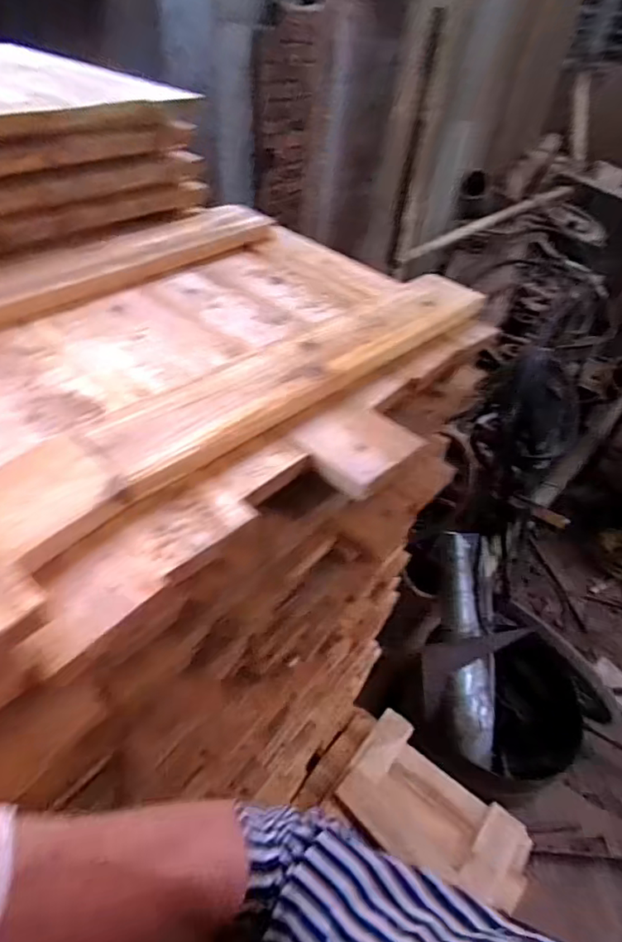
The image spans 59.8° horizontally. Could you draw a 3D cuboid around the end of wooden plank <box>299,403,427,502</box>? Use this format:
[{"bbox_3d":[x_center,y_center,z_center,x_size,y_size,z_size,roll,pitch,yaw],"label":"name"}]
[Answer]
[{"bbox_3d":[0.039,-0.023,0.461,0.085,0.014,0.085,-30,54,-32],"label":"end of wooden plank"}]

